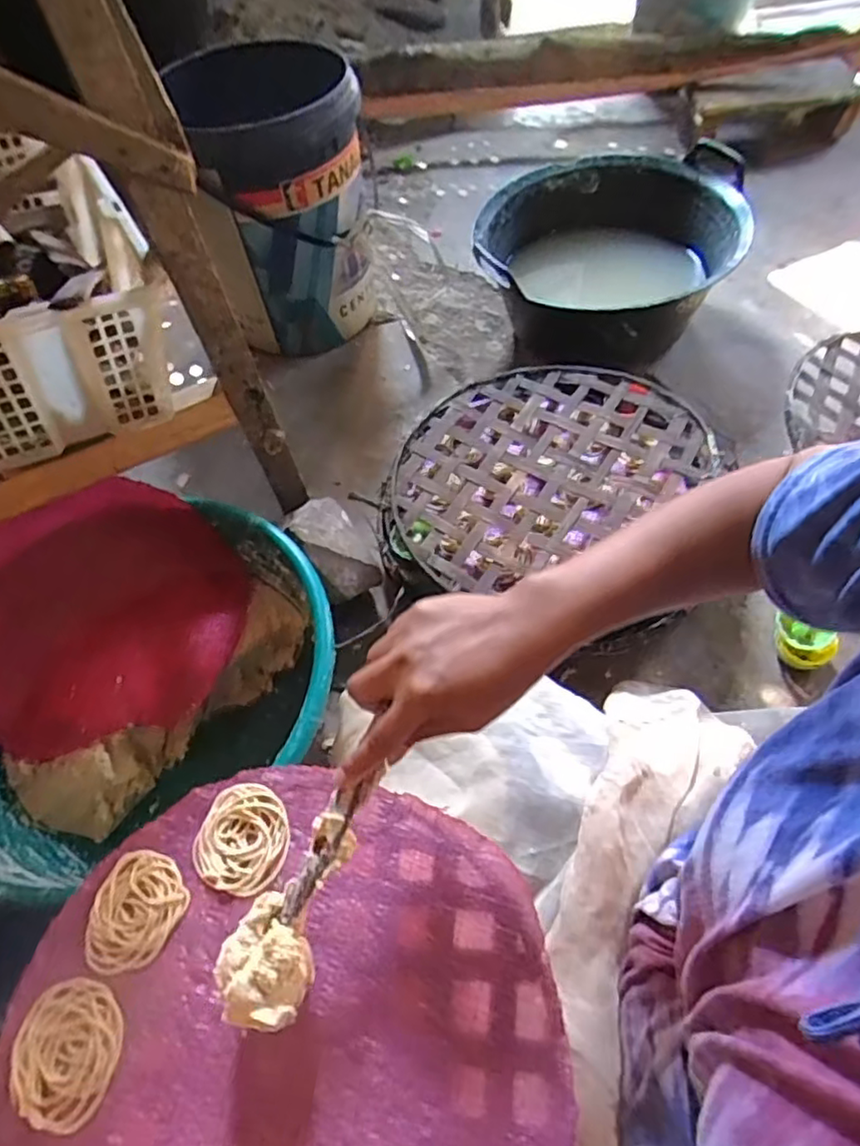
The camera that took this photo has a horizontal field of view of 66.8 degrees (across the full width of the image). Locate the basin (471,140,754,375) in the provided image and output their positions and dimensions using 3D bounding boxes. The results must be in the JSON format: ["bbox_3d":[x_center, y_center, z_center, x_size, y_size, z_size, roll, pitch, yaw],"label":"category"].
[{"bbox_3d":[0.286,-0.506,1.088,0.394,0.206,0.369,5,57,8],"label":"basin"}]

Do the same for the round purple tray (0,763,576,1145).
[{"bbox_3d":[-0.089,0.300,0.407,0.339,0.012,0.351,-2,57,3],"label":"round purple tray"}]

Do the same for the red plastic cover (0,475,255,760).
[{"bbox_3d":[-0.373,0.049,0.741,0.320,0.063,0.295,-12,86,-12],"label":"red plastic cover"}]

